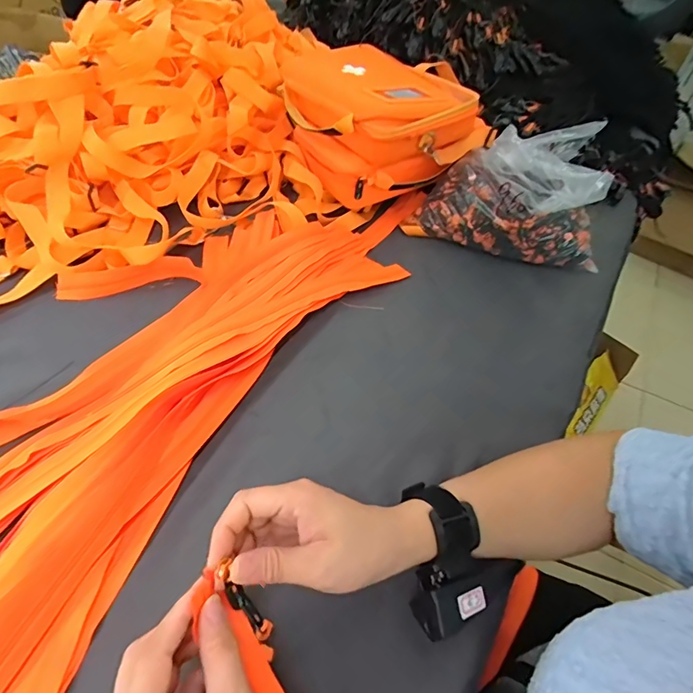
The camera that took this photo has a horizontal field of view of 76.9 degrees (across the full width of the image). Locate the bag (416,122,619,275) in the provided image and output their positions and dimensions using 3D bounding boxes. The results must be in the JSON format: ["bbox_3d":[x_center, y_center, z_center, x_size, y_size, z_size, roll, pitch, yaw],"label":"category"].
[{"bbox_3d":[0.231,-0.198,0.572,0.253,0.198,0.087,20,53,10],"label":"bag"}]

